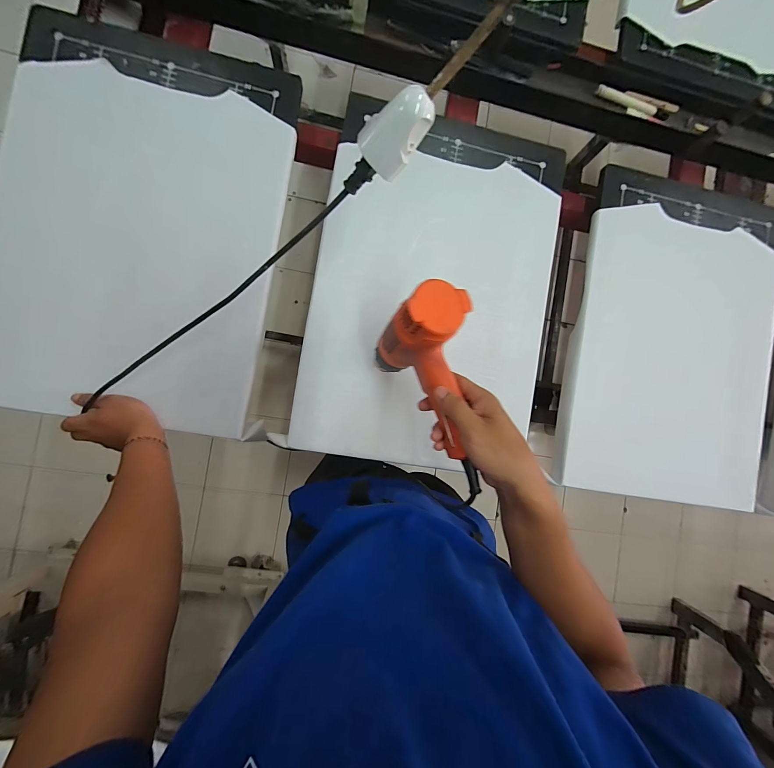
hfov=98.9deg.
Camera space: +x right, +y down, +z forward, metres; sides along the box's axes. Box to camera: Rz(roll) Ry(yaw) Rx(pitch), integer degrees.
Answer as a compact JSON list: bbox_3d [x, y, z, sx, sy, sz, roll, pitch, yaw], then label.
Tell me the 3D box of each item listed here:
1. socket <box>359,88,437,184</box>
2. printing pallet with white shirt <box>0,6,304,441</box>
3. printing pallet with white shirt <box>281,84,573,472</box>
[{"bbox_3d":[0.010,-0.220,0.289,0.065,0.033,0.044,-33,116,27],"label":"socket"},{"bbox_3d":[-0.379,-0.230,0.499,0.415,0.044,0.589,7,90,-8],"label":"printing pallet with white shirt"},{"bbox_3d":[0.083,-0.155,0.559,0.397,0.048,0.572,9,87,-8],"label":"printing pallet with white shirt"}]

